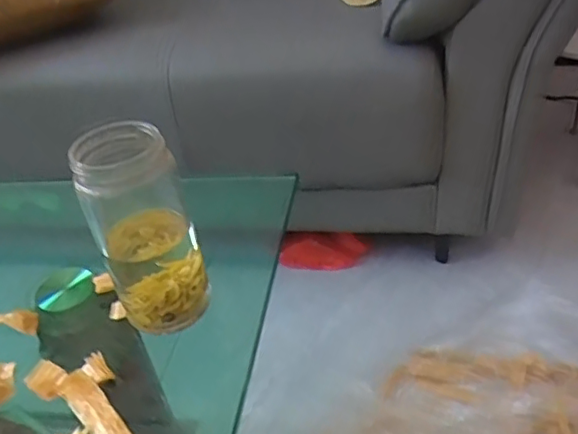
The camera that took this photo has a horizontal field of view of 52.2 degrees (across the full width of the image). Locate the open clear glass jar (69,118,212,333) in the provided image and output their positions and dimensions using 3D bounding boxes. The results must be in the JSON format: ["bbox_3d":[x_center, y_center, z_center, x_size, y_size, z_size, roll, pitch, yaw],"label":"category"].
[{"bbox_3d":[-0.108,0.003,0.441,0.070,0.151,0.082,-15,37,-9],"label":"open clear glass jar"}]

